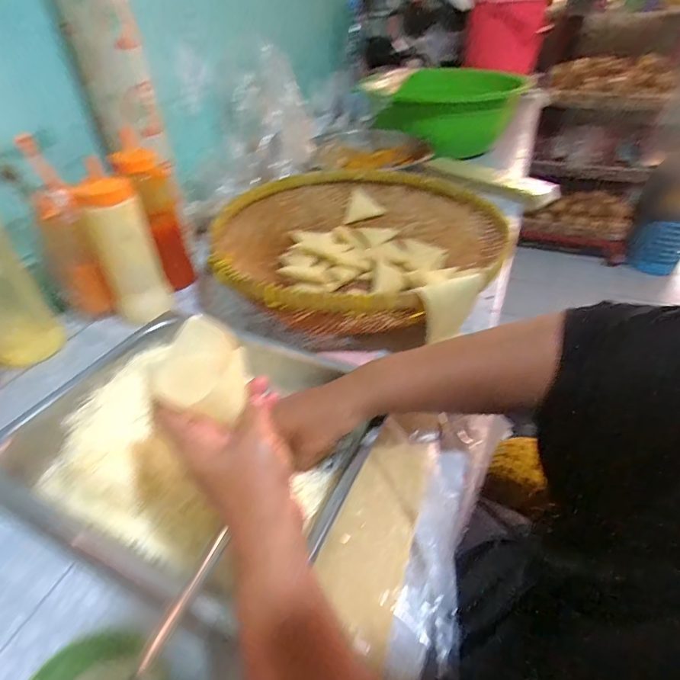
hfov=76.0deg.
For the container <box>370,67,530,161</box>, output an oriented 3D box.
[{"bbox_3d":[0.328,-0.659,1.247,0.361,0.194,0.551,13,41,17],"label":"container"}]

